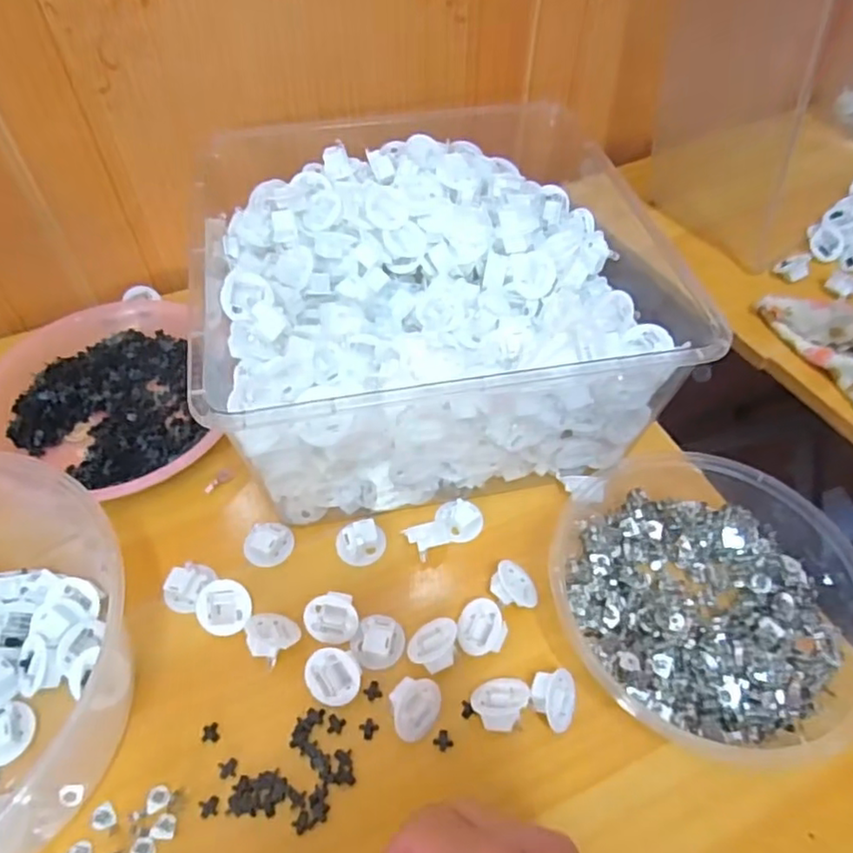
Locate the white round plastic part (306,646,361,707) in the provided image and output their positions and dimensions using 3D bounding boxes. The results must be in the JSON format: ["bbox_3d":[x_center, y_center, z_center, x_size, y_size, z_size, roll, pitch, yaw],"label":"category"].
[{"bbox_3d":[-0.053,0.143,0.369,0.033,0.009,0.031,15,92,10],"label":"white round plastic part"}]

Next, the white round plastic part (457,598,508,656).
[{"bbox_3d":[0.034,0.121,0.388,0.031,0.010,0.031,-17,55,26],"label":"white round plastic part"}]

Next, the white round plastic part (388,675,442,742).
[{"bbox_3d":[-0.007,0.156,0.359,0.026,0.018,0.033,35,60,23],"label":"white round plastic part"}]

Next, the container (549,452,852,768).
[{"bbox_3d":[0.170,0.099,0.391,0.172,0.043,0.187,0,52,0],"label":"container"}]

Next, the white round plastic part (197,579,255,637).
[{"bbox_3d":[-0.123,0.113,0.395,0.032,0.021,0.032,0,52,0],"label":"white round plastic part"}]

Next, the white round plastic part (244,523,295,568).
[{"bbox_3d":[-0.104,0.077,0.427,0.025,0.017,0.031,33,59,22],"label":"white round plastic part"}]

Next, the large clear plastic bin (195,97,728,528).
[{"bbox_3d":[0.002,-0.096,0.478,0.298,0.124,0.283,-9,53,-8],"label":"large clear plastic bin"}]

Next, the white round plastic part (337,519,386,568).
[{"bbox_3d":[-0.044,0.076,0.429,0.032,0.013,0.027,-9,53,-7],"label":"white round plastic part"}]

